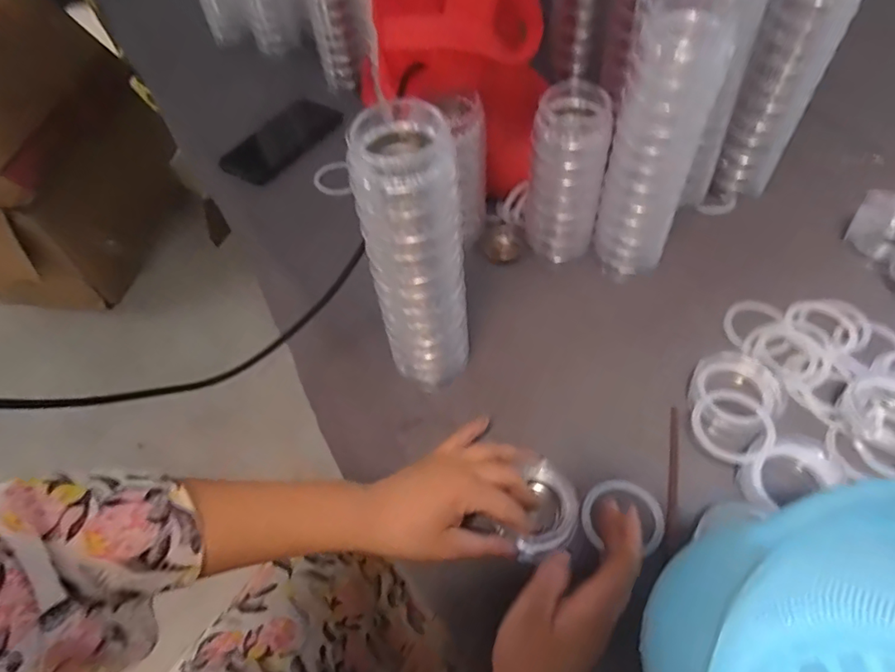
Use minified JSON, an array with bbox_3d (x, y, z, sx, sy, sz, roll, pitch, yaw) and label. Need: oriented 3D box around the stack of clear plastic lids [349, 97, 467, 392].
[{"bbox_3d":[-0.023,-0.051,0.414,0.066,0.229,0.067,-17,56,-8],"label":"stack of clear plastic lids"}]

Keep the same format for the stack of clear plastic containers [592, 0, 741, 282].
[{"bbox_3d":[0.177,-0.151,0.482,0.062,0.242,0.052,-14,55,-6],"label":"stack of clear plastic containers"}]

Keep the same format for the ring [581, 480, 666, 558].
[{"bbox_3d":[0.130,0.133,0.412,0.057,0.011,0.052,-2,55,3],"label":"ring"}]

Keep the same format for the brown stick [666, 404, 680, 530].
[{"bbox_3d":[0.179,0.102,0.436,0.007,0.005,0.103,10,57,11],"label":"brown stick"}]

